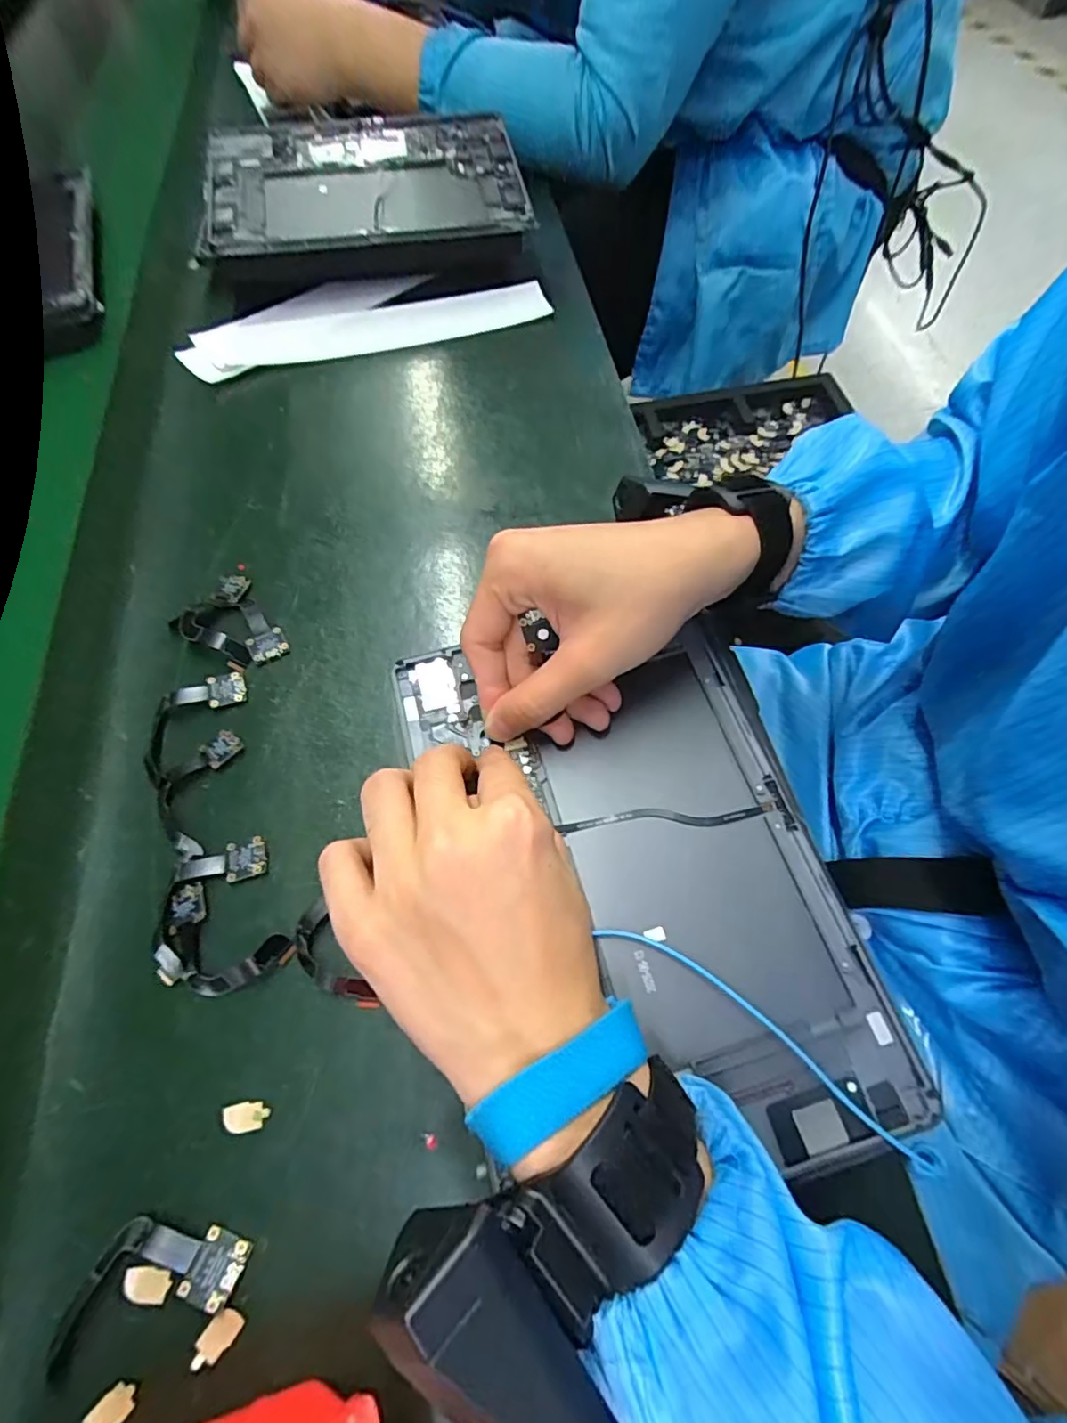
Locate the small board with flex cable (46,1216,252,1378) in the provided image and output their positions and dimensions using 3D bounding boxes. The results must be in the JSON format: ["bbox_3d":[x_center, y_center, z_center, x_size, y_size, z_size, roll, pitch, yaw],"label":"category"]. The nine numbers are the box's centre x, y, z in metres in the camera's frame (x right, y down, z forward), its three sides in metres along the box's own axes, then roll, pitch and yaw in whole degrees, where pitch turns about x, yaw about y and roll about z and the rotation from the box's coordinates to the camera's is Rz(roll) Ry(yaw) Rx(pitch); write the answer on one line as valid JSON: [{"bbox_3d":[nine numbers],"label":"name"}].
[{"bbox_3d":[-0.144,0.211,0.221,0.068,0.004,0.035,-16,64,-4],"label":"small board with flex cable"}]

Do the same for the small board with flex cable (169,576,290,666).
[{"bbox_3d":[-0.183,-0.053,0.350,0.049,0.014,0.071,-40,67,-15],"label":"small board with flex cable"}]

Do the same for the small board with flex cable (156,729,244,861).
[{"bbox_3d":[-0.178,0.041,0.307,0.033,0.004,0.067,4,64,6],"label":"small board with flex cable"}]

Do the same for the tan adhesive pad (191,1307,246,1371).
[{"bbox_3d":[-0.116,0.229,0.215,0.010,0.004,0.019,37,68,21],"label":"tan adhesive pad"}]

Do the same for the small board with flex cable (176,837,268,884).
[{"bbox_3d":[-0.153,0.076,0.290,0.040,0.005,0.020,-17,64,-4],"label":"small board with flex cable"}]

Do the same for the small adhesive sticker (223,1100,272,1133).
[{"bbox_3d":[-0.120,0.169,0.246,0.018,0.004,0.011,-10,56,-9],"label":"small adhesive sticker"}]

